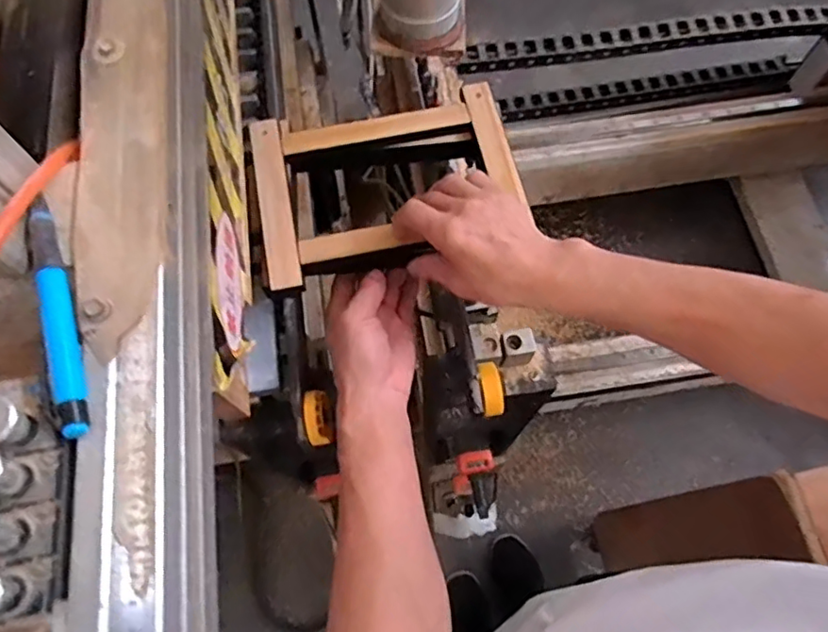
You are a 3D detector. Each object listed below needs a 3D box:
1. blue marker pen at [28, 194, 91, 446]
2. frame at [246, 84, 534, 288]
[{"bbox_3d":[-0.161,-0.004,0.265,0.011,0.010,0.120,-21,70,-7],"label":"blue marker pen"},{"bbox_3d":[-0.025,-0.124,0.554,0.241,0.032,0.179,-12,69,-3],"label":"frame"}]

